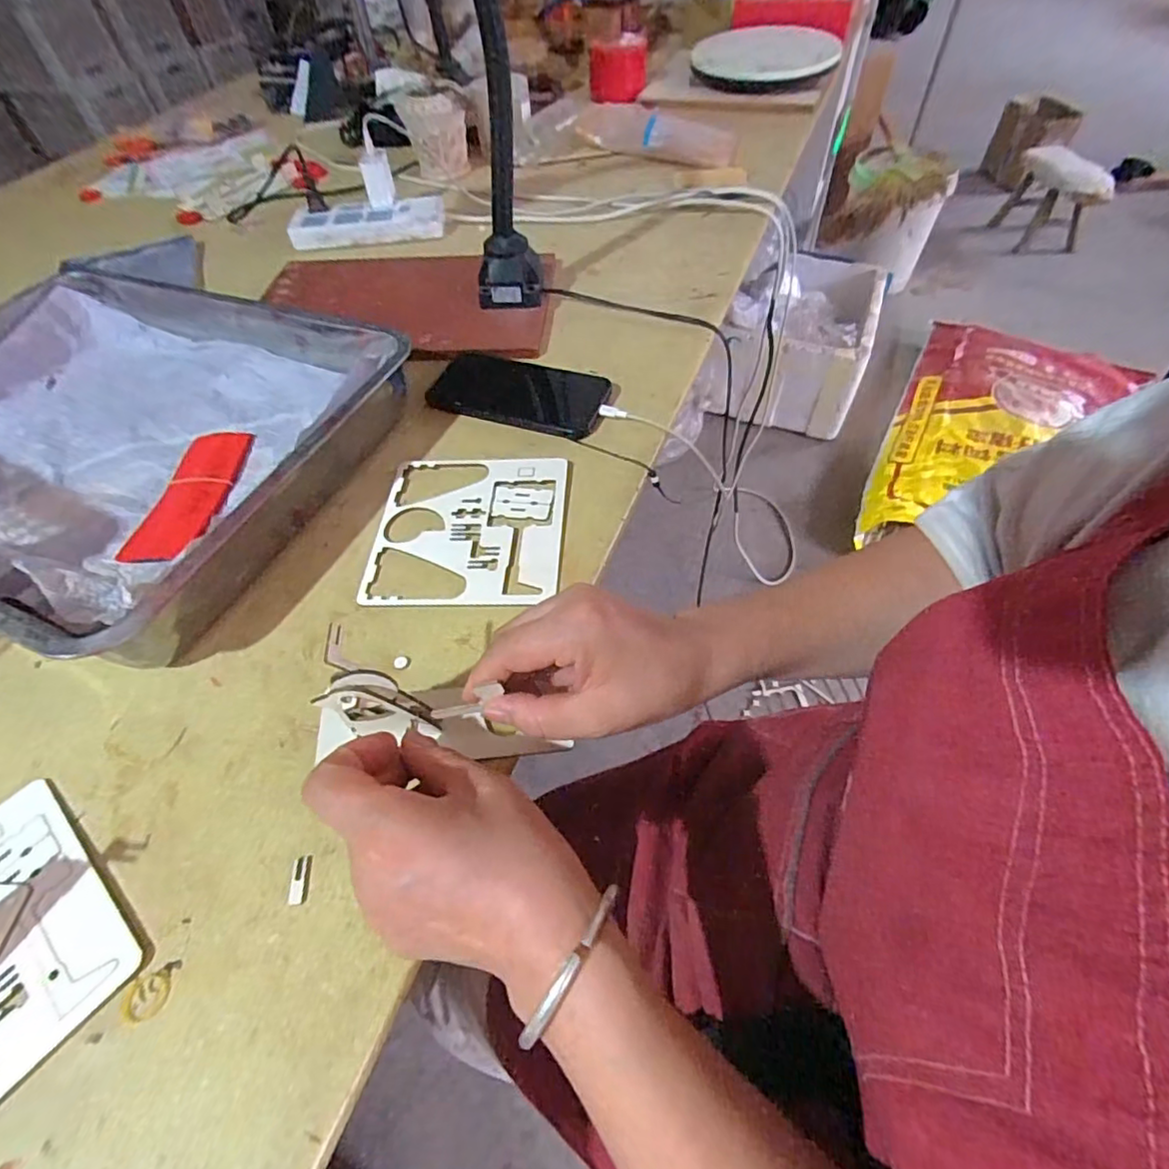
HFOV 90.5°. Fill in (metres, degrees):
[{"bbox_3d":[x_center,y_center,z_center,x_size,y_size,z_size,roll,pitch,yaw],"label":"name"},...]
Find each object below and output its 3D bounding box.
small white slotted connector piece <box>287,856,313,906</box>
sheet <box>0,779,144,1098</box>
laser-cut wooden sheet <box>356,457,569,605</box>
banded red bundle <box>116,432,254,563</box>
[{"bbox_3d":[-0.150,0.155,0.304,0.009,0.004,0.023,-9,54,-3],"label":"small white slotted connector piece"},{"bbox_3d":[-0.313,0.194,0.286,0.142,0.006,0.144,31,61,23],"label":"sheet"},{"bbox_3d":[-0.087,-0.045,0.443,0.141,0.006,0.143,0,54,3],"label":"laser-cut wooden sheet"},{"bbox_3d":[-0.317,-0.076,0.472,0.052,0.009,0.146,-2,54,2],"label":"banded red bundle"}]

